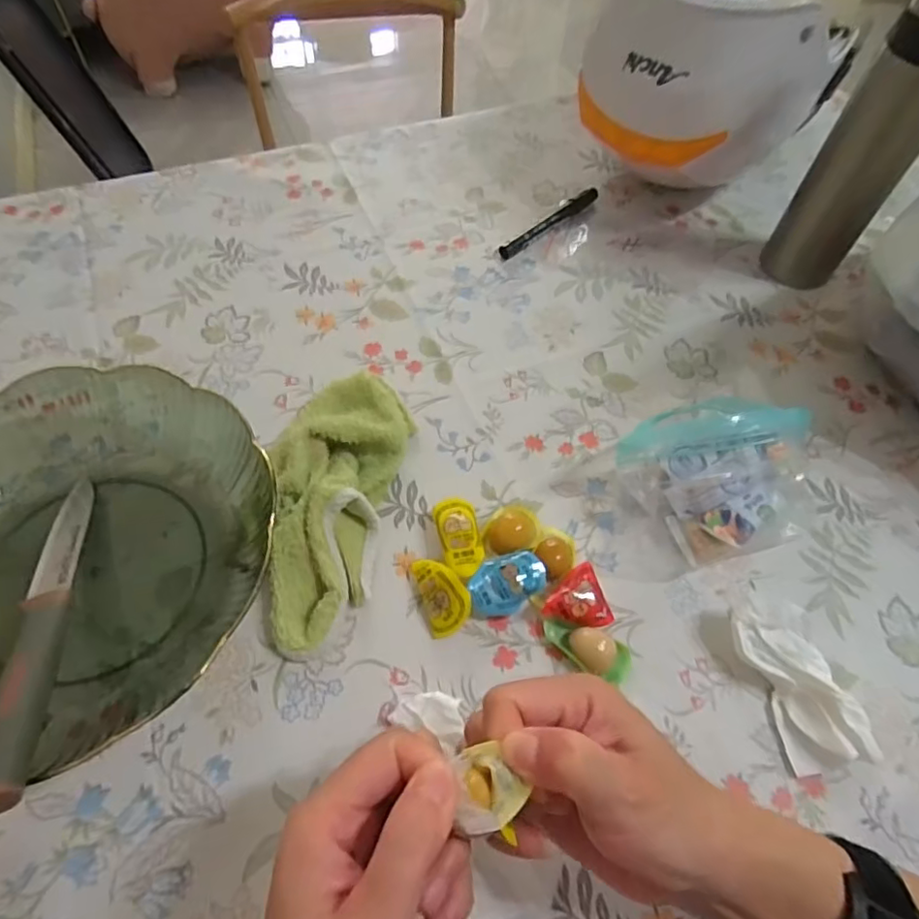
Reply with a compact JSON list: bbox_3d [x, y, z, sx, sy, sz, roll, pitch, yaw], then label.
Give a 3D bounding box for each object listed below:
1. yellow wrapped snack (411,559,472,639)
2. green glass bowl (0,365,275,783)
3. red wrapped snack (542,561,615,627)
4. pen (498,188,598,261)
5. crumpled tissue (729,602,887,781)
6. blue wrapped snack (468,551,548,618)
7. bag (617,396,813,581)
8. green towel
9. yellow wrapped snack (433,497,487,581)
[{"bbox_3d":[-0.011,0.081,0.354,0.027,0.024,0.047,-17,60,-13],"label":"yellow wrapped snack"},{"bbox_3d":[-0.237,0.050,0.345,0.240,0.053,0.228,1,58,-2],"label":"green glass bowl"},{"bbox_3d":[0.077,0.089,0.355,0.036,0.020,0.040,36,63,19],"label":"red wrapped snack"},{"bbox_3d":[0.085,-0.228,0.552,0.134,0.017,0.016,-39,67,-24],"label":"pen"},{"bbox_3d":[0.193,0.126,0.331,0.048,0.025,0.091,-1,58,-3],"label":"crumpled tissue"},{"bbox_3d":[0.029,0.078,0.360,0.049,0.020,0.031,-14,60,-11],"label":"blue wrapped snack"},{"bbox_3d":[0.177,0.013,0.390,0.144,0.044,0.106,-8,59,-8],"label":"bag"},{"bbox_3d":[-0.086,0.022,0.379,0.080,0.038,0.190,10,58,3],"label":"green towel"},{"bbox_3d":[0.000,0.053,0.375,0.026,0.022,0.055,-7,58,-7],"label":"yellow wrapped snack"}]

